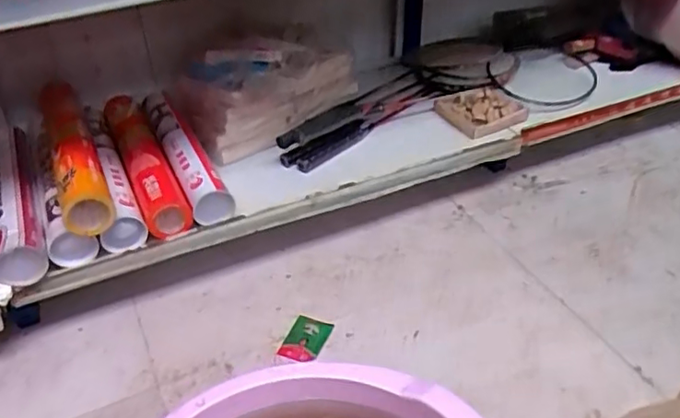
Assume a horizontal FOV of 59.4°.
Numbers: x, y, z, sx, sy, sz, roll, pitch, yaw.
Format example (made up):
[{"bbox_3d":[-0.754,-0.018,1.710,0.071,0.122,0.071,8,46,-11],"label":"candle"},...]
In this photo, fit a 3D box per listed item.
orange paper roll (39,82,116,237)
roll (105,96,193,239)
[{"bbox_3d":[-0.405,-0.093,0.899,0.067,0.072,0.360,-18,40,-19],"label":"orange paper roll"},{"bbox_3d":[-0.325,-0.081,0.977,0.069,0.074,0.341,-18,40,-20],"label":"roll"}]

